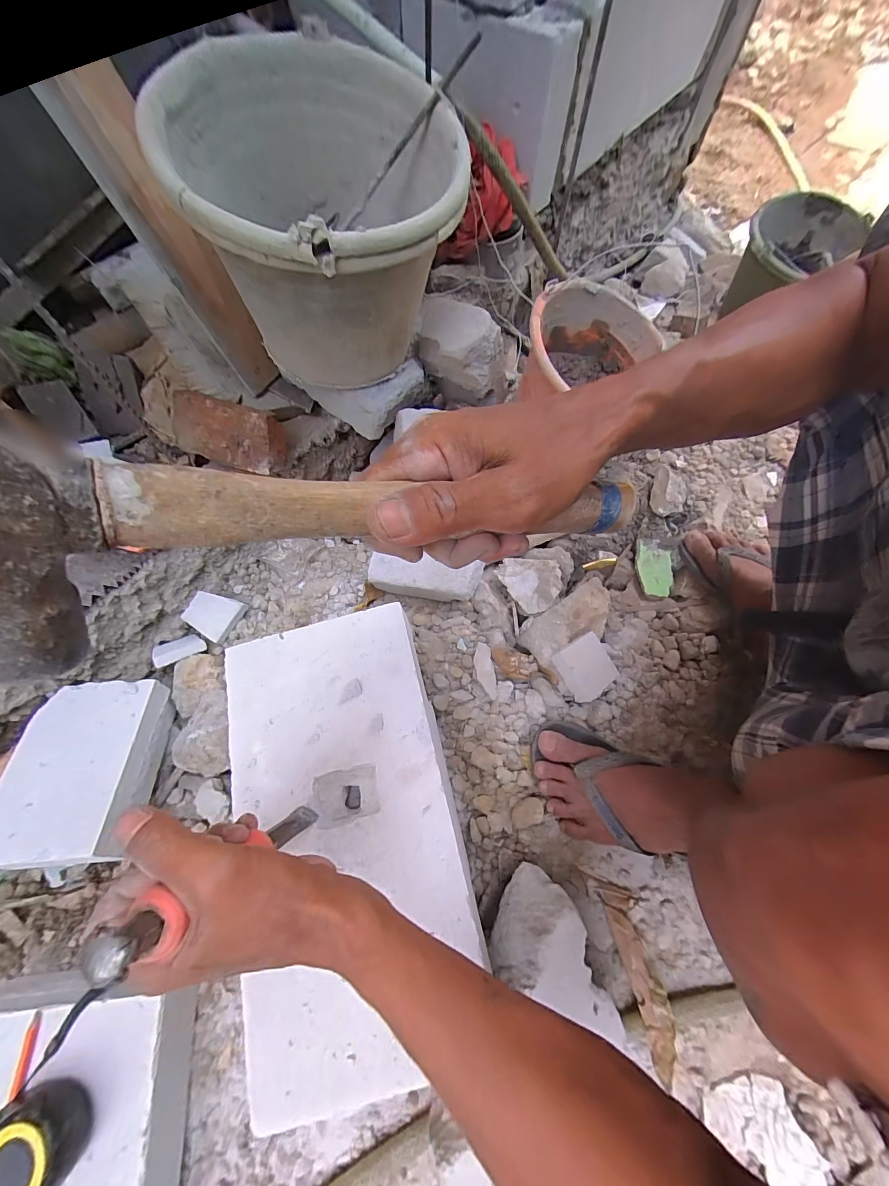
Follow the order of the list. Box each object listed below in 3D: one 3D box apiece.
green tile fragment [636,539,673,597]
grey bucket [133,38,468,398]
[{"bbox_3d":[0.347,-0.042,0.658,0.053,0.010,0.096,3,69,2],"label":"green tile fragment"},{"bbox_3d":[-0.125,-0.389,0.459,0.269,0.236,0.269,0,69,0],"label":"grey bucket"}]

